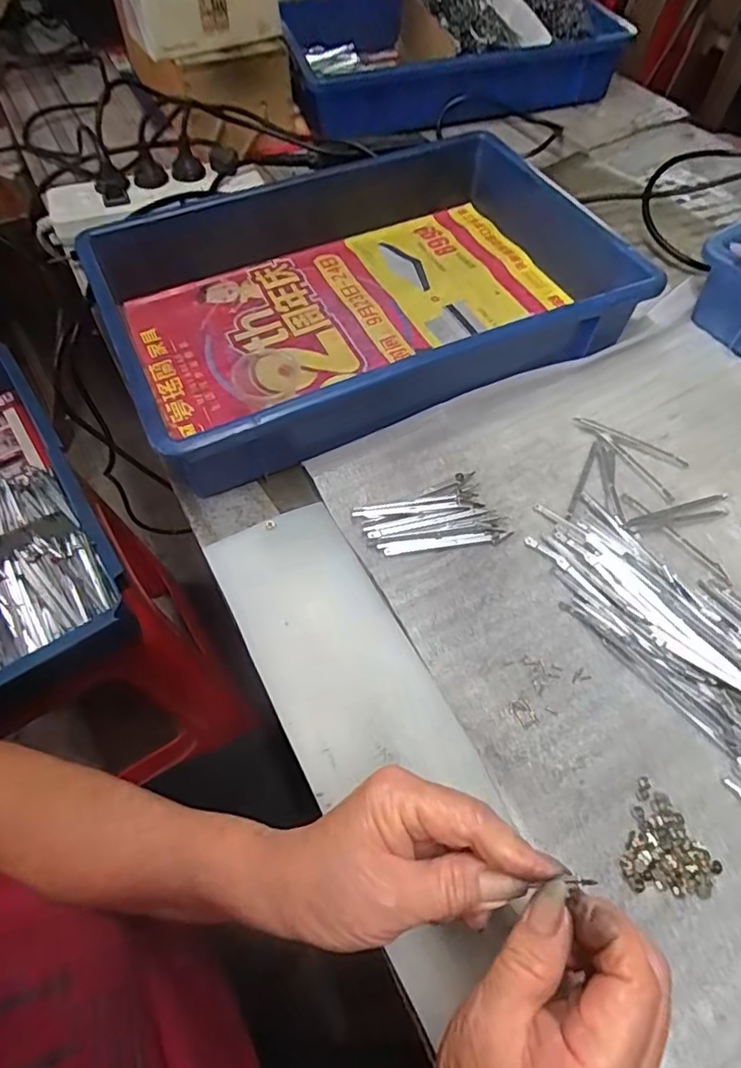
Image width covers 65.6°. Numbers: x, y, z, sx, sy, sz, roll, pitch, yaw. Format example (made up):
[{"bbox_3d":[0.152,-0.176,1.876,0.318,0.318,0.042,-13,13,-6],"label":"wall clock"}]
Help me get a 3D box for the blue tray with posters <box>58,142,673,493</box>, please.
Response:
[{"bbox_3d":[-0.005,-0.225,0.528,0.446,0.085,0.291,-23,61,-13],"label":"blue tray with posters"}]

